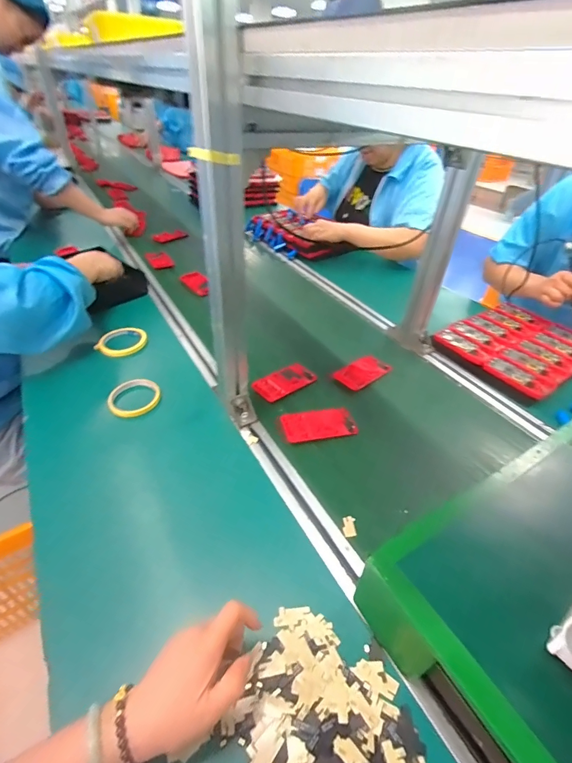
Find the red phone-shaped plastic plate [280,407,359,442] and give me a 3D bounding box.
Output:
[{"bbox_3d":[0.056,0.072,0.617,0.120,0.004,0.067,-8,41,-14],"label":"red phone-shaped plastic plate"}]

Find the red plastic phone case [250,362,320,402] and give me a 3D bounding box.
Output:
[{"bbox_3d":[-0.004,-0.002,0.698,0.140,0.013,0.061,-24,52,-37],"label":"red plastic phone case"}]

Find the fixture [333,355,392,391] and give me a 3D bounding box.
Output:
[{"bbox_3d":[0.156,-0.021,0.743,0.114,0.013,0.064,-27,48,-32],"label":"fixture"}]

